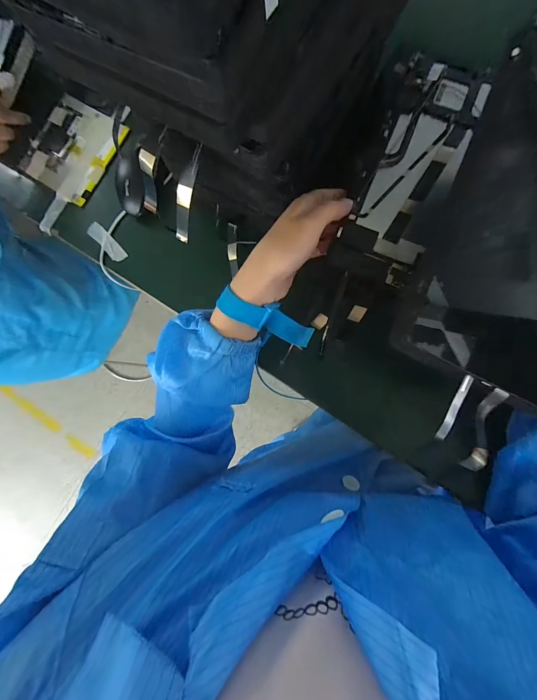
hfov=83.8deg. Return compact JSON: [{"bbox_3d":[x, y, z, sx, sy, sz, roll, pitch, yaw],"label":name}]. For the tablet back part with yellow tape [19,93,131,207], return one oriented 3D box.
[{"bbox_3d":[-0.280,-0.289,0.428,0.118,0.007,0.129,33,91,10],"label":"tablet back part with yellow tape"}]

